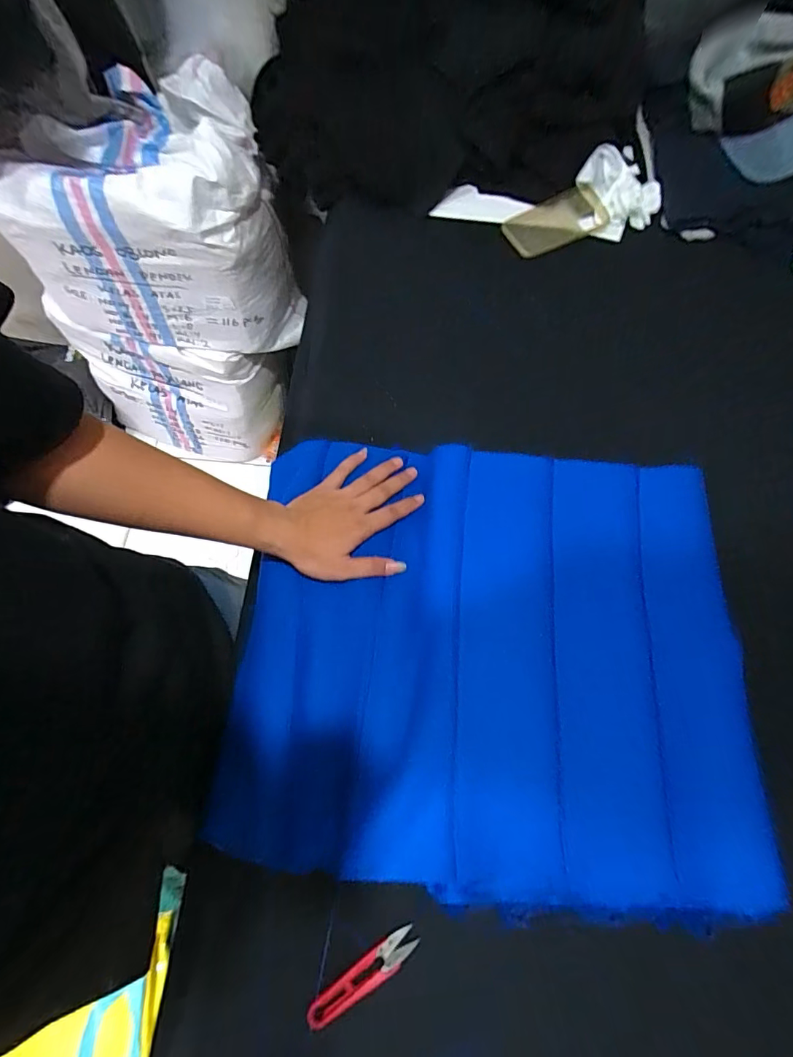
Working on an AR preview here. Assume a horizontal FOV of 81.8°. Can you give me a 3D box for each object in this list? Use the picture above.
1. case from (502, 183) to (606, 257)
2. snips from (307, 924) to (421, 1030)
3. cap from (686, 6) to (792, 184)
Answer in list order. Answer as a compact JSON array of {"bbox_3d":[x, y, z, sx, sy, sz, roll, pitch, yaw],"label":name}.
[{"bbox_3d":[0.254,-0.487,0.731,0.163,0.010,0.079,-25,87,-5],"label":"case"},{"bbox_3d":[-0.027,0.393,0.400,0.104,0.013,0.024,-31,73,-13],"label":"snips"},{"bbox_3d":[0.544,-0.644,0.680,0.216,0.115,0.158,16,71,4],"label":"cap"}]

